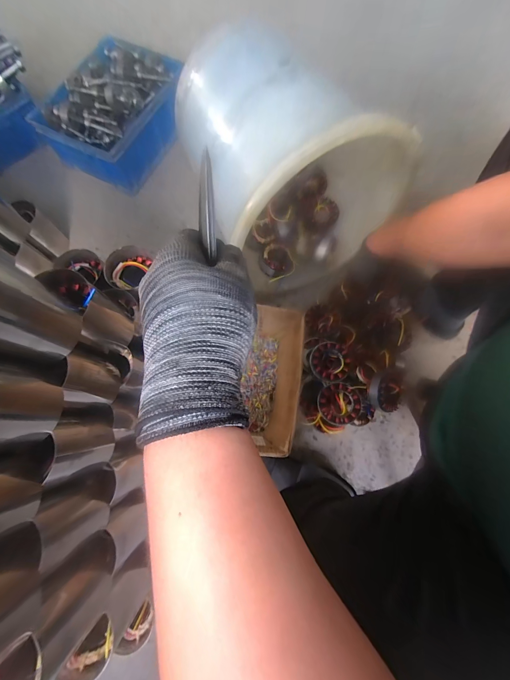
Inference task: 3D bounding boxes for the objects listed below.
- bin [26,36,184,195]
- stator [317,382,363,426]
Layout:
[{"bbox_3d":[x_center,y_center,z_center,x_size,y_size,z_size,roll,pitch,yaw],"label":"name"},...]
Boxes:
[{"bbox_3d":[-0.419,-0.696,0.821,0.297,0.160,0.395,23,76,6],"label":"bin"},{"bbox_3d":[0.182,0.137,0.581,0.086,0.036,0.084,14,76,4],"label":"stator"}]

